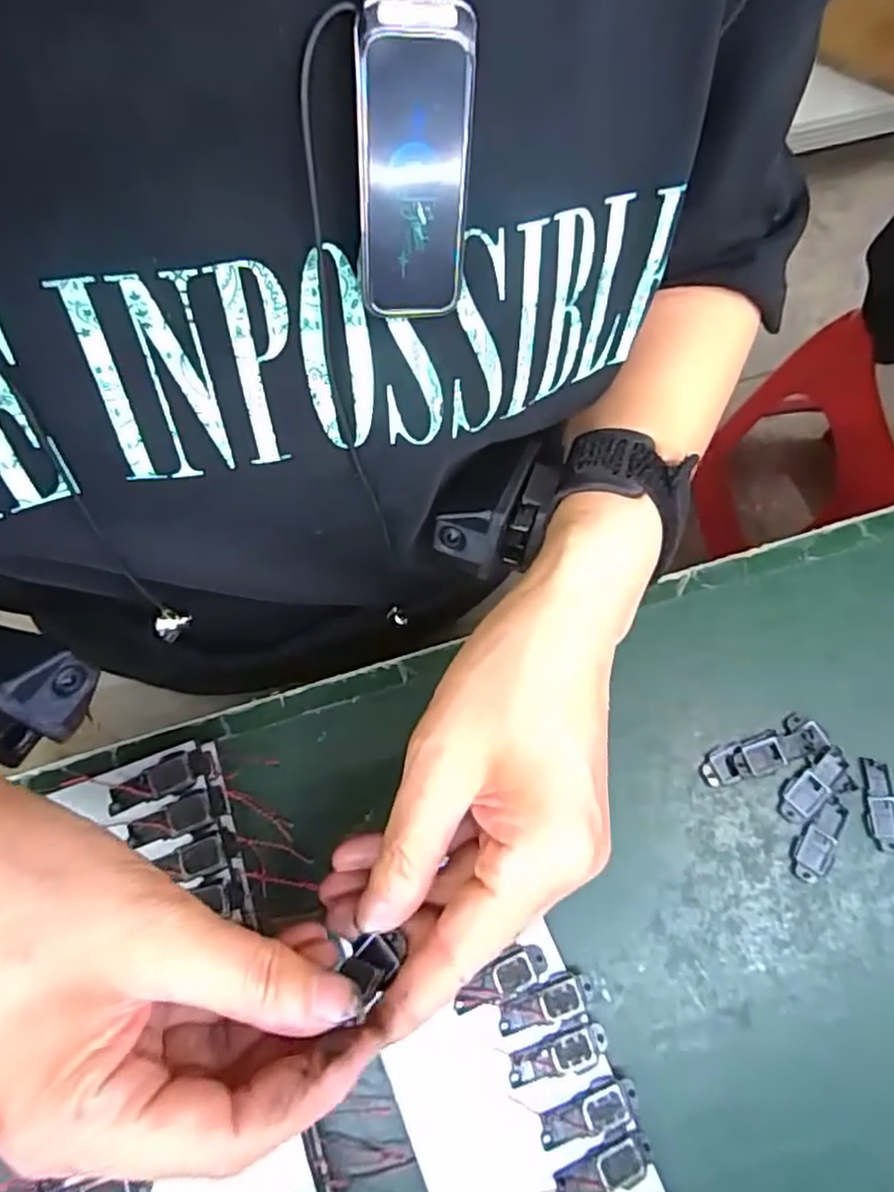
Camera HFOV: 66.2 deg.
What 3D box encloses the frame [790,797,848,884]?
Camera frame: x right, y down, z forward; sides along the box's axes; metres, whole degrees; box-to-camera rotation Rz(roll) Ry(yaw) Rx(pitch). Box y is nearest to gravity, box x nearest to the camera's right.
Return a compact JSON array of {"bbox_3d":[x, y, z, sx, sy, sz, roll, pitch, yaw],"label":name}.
[{"bbox_3d":[0.165,0.108,0.303,0.015,0.004,0.037,31,72,10],"label":"frame"}]

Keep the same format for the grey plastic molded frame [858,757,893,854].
[{"bbox_3d":[0.196,0.093,0.308,0.016,0.004,0.040,-2,70,-2],"label":"grey plastic molded frame"}]

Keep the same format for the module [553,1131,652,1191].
[{"bbox_3d":[0.058,0.214,0.256,0.039,0.004,0.017,-13,70,-6],"label":"module"}]

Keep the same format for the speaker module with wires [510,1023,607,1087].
[{"bbox_3d":[0.044,0.180,0.268,0.039,0.004,0.014,-11,70,-5],"label":"speaker module with wires"}]

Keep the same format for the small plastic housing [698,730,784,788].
[{"bbox_3d":[0.135,0.075,0.313,0.040,0.004,0.017,-15,71,-7],"label":"small plastic housing"}]

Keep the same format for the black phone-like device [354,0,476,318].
[{"bbox_3d":[-0.008,-0.101,0.164,0.025,0.064,0.009,5,41,1],"label":"black phone-like device"}]

